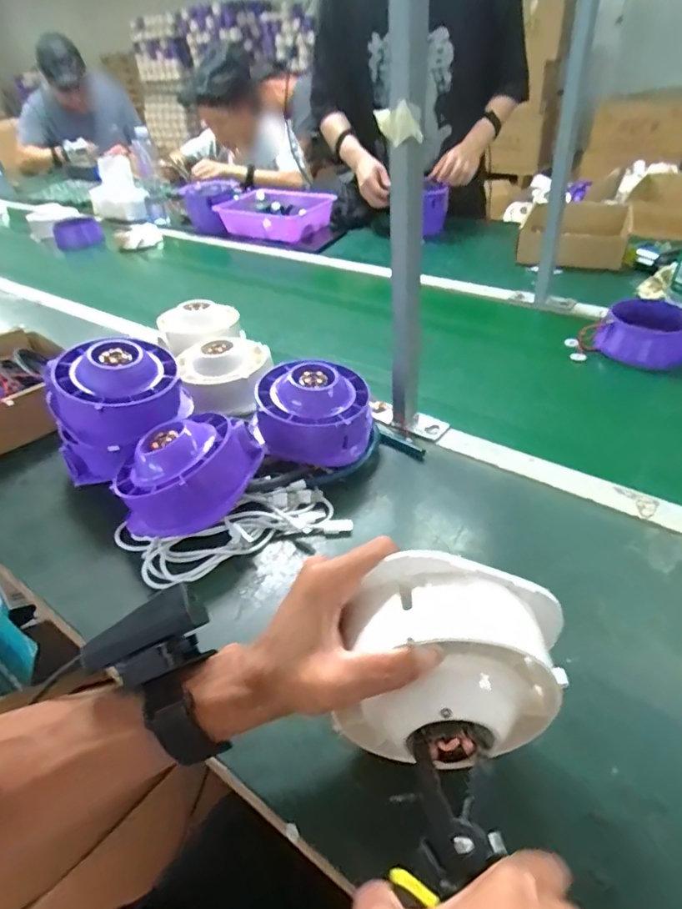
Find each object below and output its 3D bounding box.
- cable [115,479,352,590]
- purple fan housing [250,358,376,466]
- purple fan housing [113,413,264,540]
[{"bbox_3d":[-0.108,0.077,0.518,0.225,0.019,0.080,-13,40,-8],"label":"cable"},{"bbox_3d":[-0.032,-0.038,0.599,0.138,0.102,0.104,-7,40,-1],"label":"purple fan housing"},{"bbox_3d":[-0.154,0.017,0.533,0.146,0.078,0.122,-29,45,-26],"label":"purple fan housing"}]

